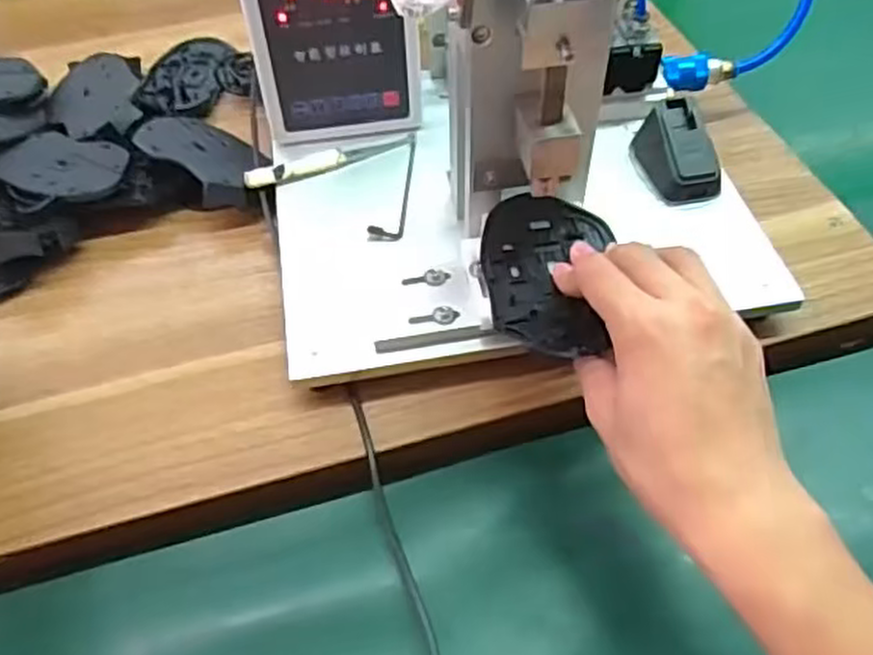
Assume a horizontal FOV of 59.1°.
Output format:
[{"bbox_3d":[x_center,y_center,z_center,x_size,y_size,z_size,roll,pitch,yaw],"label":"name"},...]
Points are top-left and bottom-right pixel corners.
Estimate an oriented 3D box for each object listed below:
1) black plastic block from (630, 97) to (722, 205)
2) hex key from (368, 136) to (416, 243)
[{"bbox_3d":[0.159,-0.116,0.507,0.041,0.039,0.060,-12,53,-8],"label":"black plastic block"},{"bbox_3d":[-0.027,-0.098,0.516,0.021,0.008,0.102,4,53,4],"label":"hex key"}]

